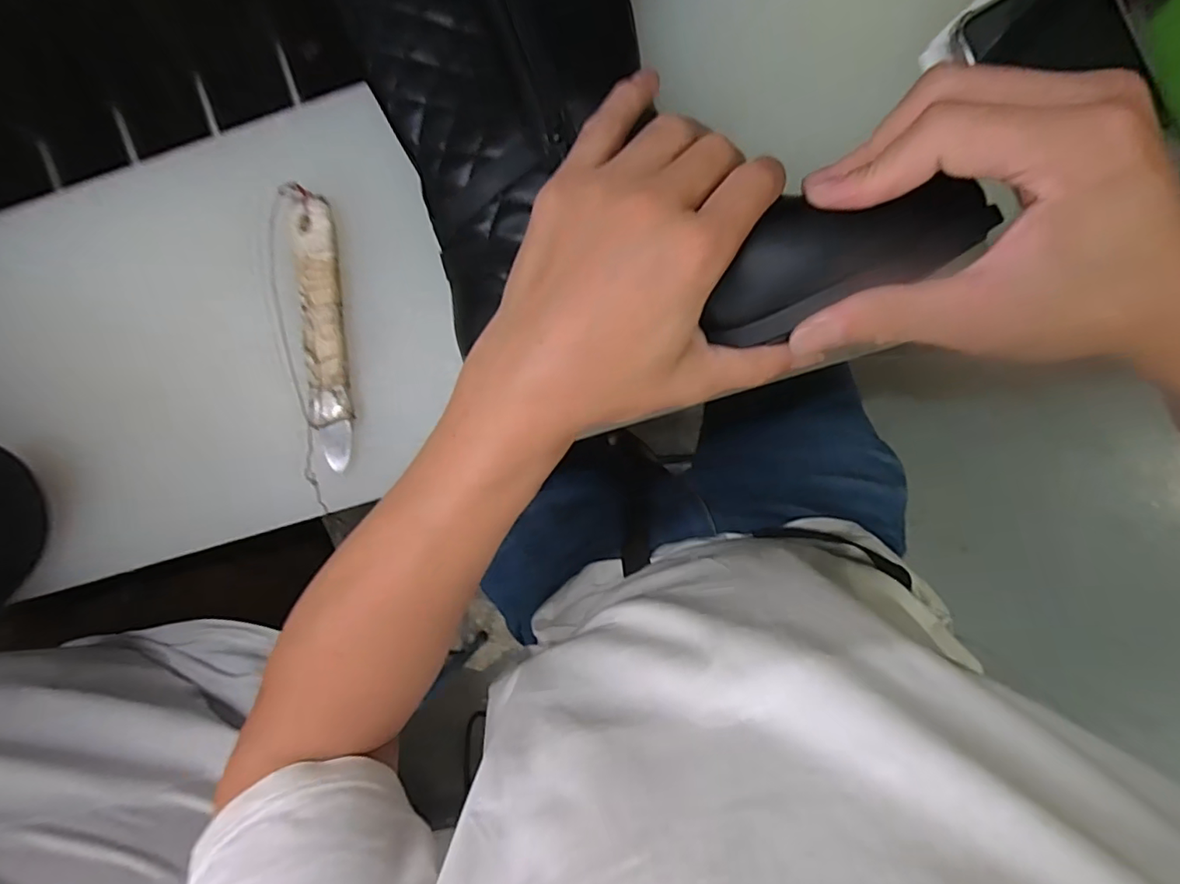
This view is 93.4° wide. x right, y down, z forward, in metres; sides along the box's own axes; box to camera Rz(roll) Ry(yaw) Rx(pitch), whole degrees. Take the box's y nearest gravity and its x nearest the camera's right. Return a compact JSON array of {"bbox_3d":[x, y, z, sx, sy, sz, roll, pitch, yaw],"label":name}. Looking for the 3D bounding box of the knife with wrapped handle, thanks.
[{"bbox_3d":[-0.164,-0.068,0.342,0.025,0.009,0.168,-3,98,4],"label":"knife with wrapped handle"}]

